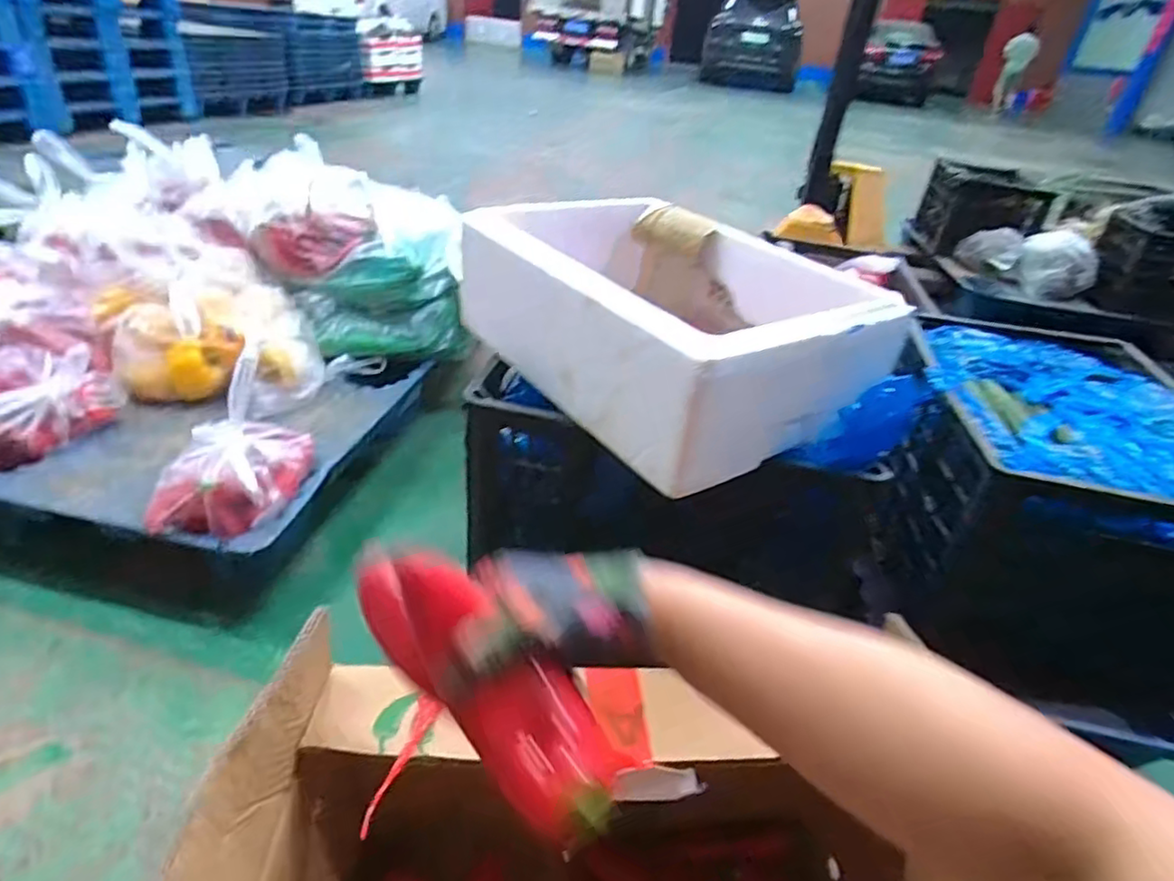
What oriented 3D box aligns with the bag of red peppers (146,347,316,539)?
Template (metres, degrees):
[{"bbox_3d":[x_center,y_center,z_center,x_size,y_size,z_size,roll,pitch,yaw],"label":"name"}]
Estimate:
[{"bbox_3d":[-0.506,0.011,0.924,0.129,0.190,0.222,13,33,9],"label":"bag of red peppers"}]

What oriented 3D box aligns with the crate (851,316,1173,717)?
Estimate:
[{"bbox_3d":[0.637,0.062,0.927,0.369,0.302,0.465,13,33,9],"label":"crate"}]

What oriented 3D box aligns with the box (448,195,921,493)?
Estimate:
[{"bbox_3d":[0.093,-0.146,0.754,0.312,0.152,0.424,-17,39,-33],"label":"box"}]

